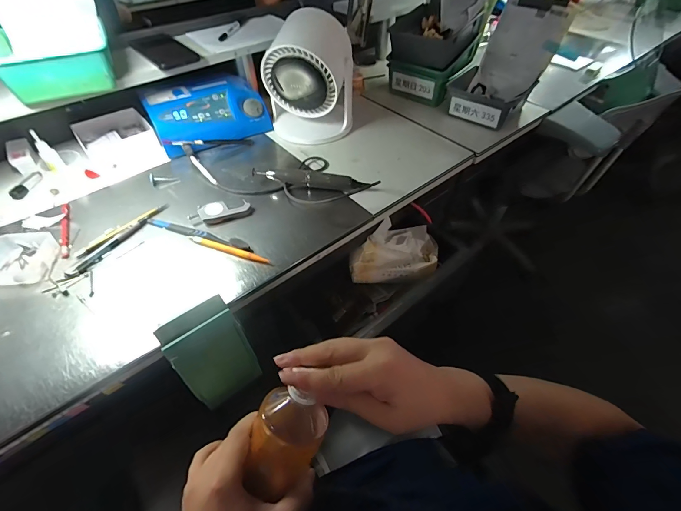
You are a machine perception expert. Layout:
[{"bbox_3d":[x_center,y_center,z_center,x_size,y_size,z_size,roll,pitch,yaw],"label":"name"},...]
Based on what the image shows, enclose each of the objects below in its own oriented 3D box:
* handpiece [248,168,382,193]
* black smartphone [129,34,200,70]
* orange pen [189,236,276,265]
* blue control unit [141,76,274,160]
[{"bbox_3d":[-0.046,-0.128,0.596,0.214,0.037,0.025,2,51,-1],"label":"handpiece"},{"bbox_3d":[-0.351,-0.410,0.666,0.083,0.012,0.190,-31,56,-24],"label":"black smartphone"},{"bbox_3d":[-0.166,-0.007,0.503,0.138,0.009,0.013,17,53,11],"label":"orange pen"},{"bbox_3d":[-0.274,-0.297,0.700,0.225,0.079,0.150,-28,58,-23],"label":"blue control unit"}]

